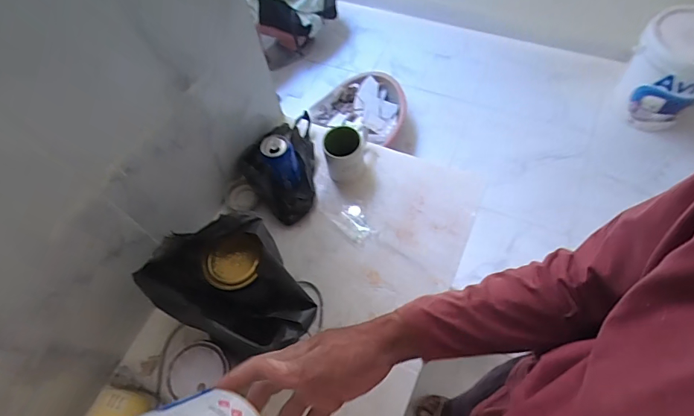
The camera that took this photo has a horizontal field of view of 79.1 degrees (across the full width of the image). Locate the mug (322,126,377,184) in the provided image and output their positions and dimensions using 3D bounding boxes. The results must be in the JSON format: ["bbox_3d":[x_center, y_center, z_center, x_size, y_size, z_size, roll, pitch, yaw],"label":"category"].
[{"bbox_3d":[0.002,-0.117,0.879,0.090,0.091,0.099,23,65,16],"label":"mug"}]

